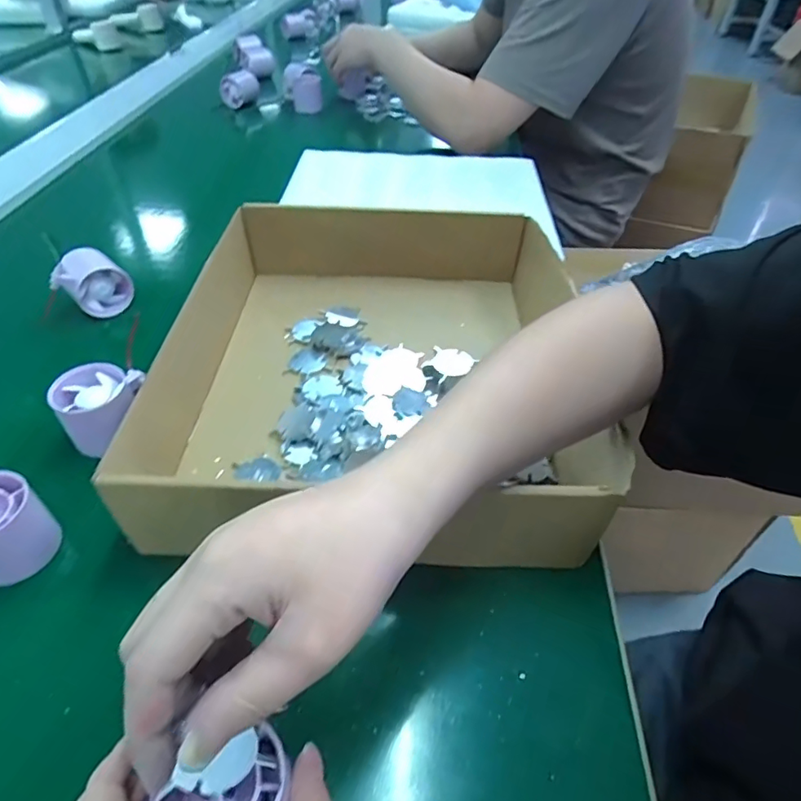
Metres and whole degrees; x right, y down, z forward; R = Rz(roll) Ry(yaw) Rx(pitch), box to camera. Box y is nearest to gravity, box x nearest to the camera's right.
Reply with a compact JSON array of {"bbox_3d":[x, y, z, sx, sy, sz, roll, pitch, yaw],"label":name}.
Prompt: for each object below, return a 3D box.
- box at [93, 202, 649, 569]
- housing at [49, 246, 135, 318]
[{"bbox_3d":[-0.013,-0.042,0.437,0.301,0.084,0.342,1,45,0],"label":"box"},{"bbox_3d":[-0.320,-0.119,0.546,0.053,0.052,0.061,31,53,28],"label":"housing"}]

